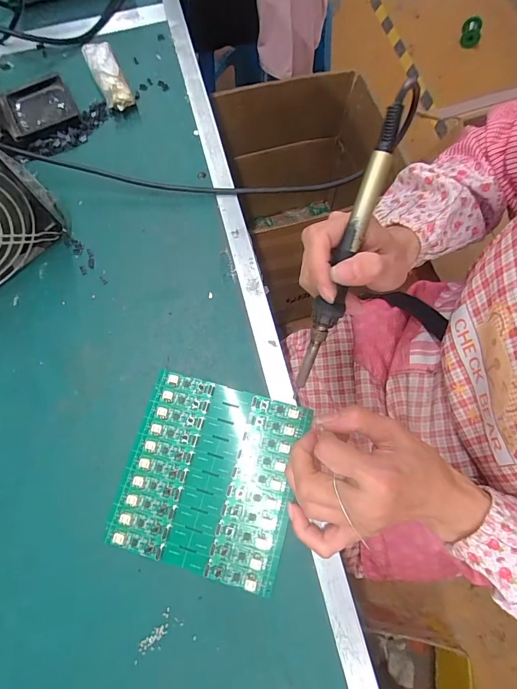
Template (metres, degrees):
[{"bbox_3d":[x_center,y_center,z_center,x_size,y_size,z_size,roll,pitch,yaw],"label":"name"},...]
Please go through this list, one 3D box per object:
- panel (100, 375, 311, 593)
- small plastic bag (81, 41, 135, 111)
[{"bbox_3d":[-0.038,0.102,0.287,0.132,0.004,0.138,14,75,7],"label":"panel"},{"bbox_3d":[-0.163,-0.292,0.394,0.030,0.021,0.088,-24,75,-7],"label":"small plastic bag"}]

